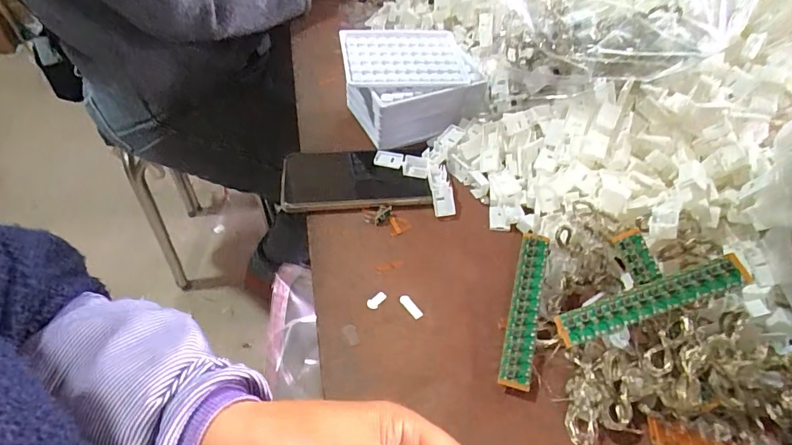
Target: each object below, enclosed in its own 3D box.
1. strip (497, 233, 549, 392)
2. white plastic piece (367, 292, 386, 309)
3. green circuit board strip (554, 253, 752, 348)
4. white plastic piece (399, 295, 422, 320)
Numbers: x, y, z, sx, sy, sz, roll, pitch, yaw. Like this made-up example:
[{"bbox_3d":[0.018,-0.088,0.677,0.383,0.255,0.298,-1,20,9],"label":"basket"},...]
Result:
[{"bbox_3d":[0.100,0.064,0.349,0.022,0.005,0.127,16,58,5],"label":"strip"},{"bbox_3d":[-0.015,0.063,0.370,0.019,0.004,0.009,-35,57,-29],"label":"white plastic piece"},{"bbox_3d":[0.172,0.053,0.307,0.127,0.012,0.020,-21,49,3],"label":"green circuit board strip"},{"bbox_3d":[0.012,0.068,0.368,0.008,0.004,0.024,-26,53,-23],"label":"white plastic piece"}]

